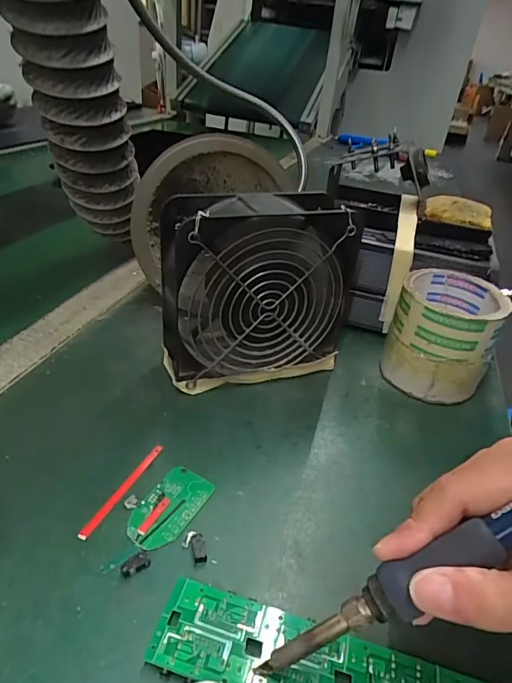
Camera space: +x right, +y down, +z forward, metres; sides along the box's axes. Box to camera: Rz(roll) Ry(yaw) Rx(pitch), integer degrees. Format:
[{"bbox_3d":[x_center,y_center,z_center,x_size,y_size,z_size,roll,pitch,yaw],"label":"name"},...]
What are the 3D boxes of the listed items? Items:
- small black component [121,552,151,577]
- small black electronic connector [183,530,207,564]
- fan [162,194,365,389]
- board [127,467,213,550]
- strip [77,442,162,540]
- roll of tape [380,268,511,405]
[{"bbox_3d":[-0.068,0.125,0.250,0.015,0.004,0.011,-22,42,-35],"label":"small black component"},{"bbox_3d":[-0.036,0.120,0.261,0.013,0.004,0.019,-3,34,-12],"label":"small black electronic connector"},{"bbox_3d":[0.002,-0.039,0.374,0.147,0.153,0.053,-9,36,-20],"label":"fan"},{"bbox_3d":[-0.054,0.104,0.283,0.034,0.004,0.059,20,36,20],"label":"board"},{"bbox_3d":[-0.086,0.095,0.291,0.008,0.004,0.080,18,36,18],"label":"strip"},{"bbox_3d":[0.168,-0.005,0.406,0.085,0.093,0.086,21,37,22],"label":"roll of tape"}]

